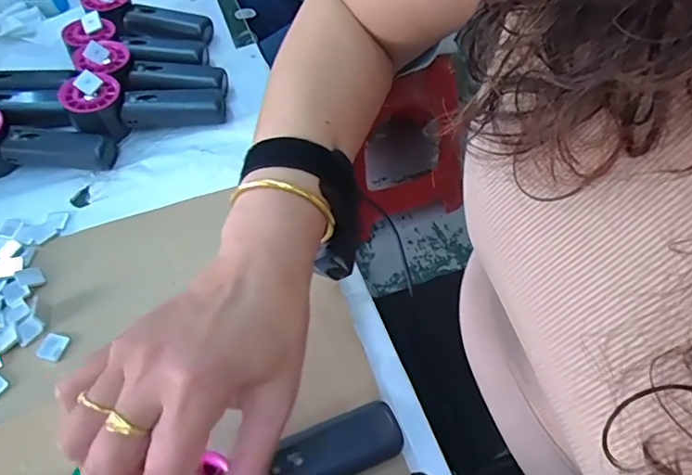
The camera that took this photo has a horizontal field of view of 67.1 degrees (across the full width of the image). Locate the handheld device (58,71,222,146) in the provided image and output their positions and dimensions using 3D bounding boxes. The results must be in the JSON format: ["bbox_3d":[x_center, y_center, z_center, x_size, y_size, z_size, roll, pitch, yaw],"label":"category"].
[{"bbox_3d":[-0.208,-0.142,0.538,0.155,0.055,0.060,-12,54,-4],"label":"handheld device"}]

